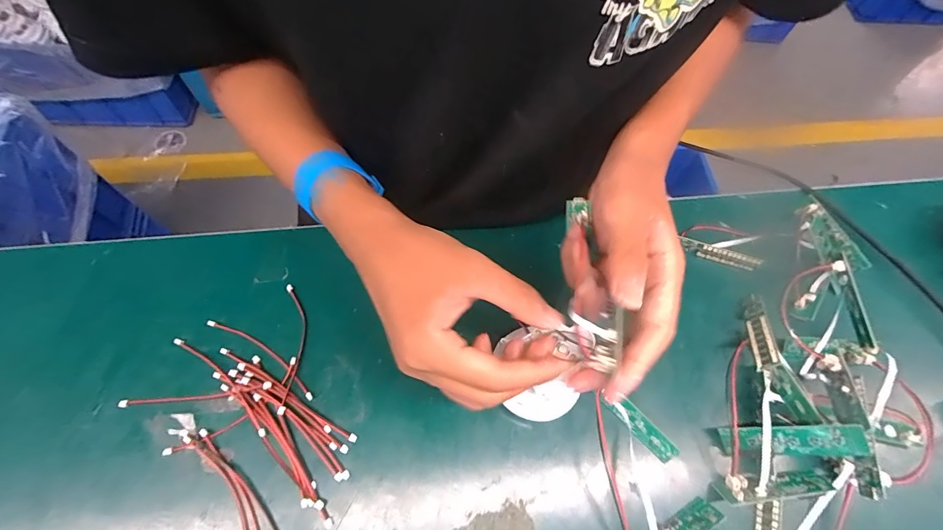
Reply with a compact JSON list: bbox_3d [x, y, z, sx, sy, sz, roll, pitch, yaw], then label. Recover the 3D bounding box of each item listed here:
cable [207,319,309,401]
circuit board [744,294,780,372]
[{"bbox_3d":[-0.165,0.070,0.321,0.108,0.004,0.012,31,67,11],"label":"cable"},{"bbox_3d":[0.234,0.054,0.334,0.009,0.016,0.082,23,42,8],"label":"circuit board"}]

